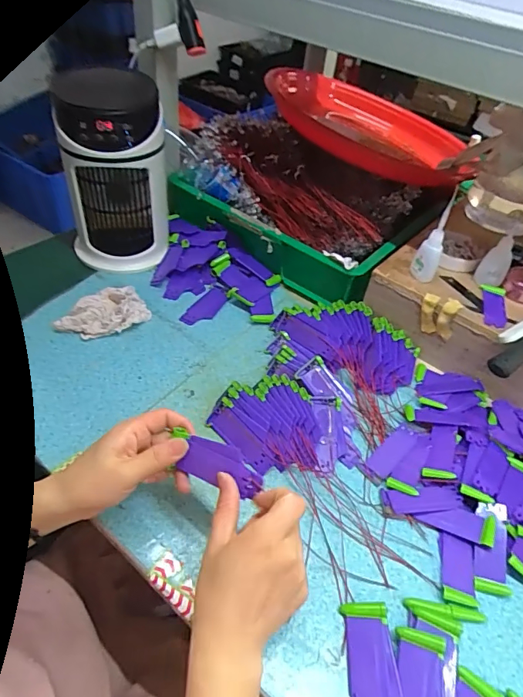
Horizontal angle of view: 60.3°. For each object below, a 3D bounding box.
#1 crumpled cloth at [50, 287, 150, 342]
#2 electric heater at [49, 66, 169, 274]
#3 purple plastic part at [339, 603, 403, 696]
[{"bbox_3d":[-0.204,-0.043,0.583,0.110,0.027,0.062,-32,57,-31],"label":"crumpled cloth"},{"bbox_3d":[-0.203,-0.234,0.632,0.134,0.227,0.115,-8,47,-14],"label":"electric heater"},{"bbox_3d":[0.085,0.248,0.348,0.038,0.004,0.087,-9,49,9],"label":"purple plastic part"}]

